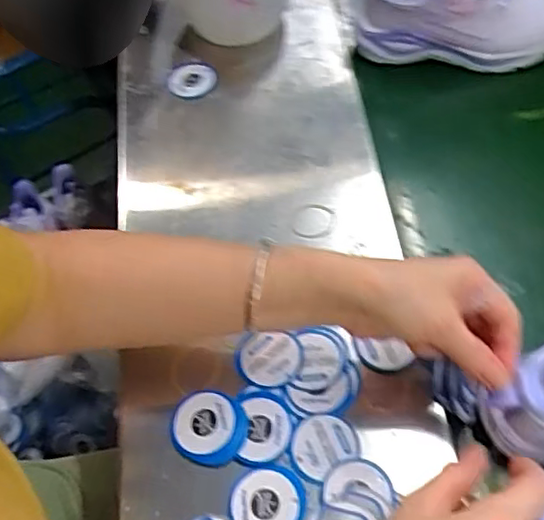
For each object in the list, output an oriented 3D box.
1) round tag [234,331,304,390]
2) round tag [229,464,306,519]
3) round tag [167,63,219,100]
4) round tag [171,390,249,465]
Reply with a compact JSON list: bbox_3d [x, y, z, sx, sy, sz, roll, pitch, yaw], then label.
[{"bbox_3d":[-0.003,0.076,0.473,0.051,0.008,0.042,2,65,9],"label":"round tag"},{"bbox_3d":[-0.003,0.164,0.422,0.048,0.004,0.050,-2,58,3],"label":"round tag"},{"bbox_3d":[-0.082,-0.182,0.637,0.047,0.010,0.045,-2,58,3],"label":"round tag"},{"bbox_3d":[-0.045,0.120,0.447,0.053,0.007,0.049,-2,58,3],"label":"round tag"}]

